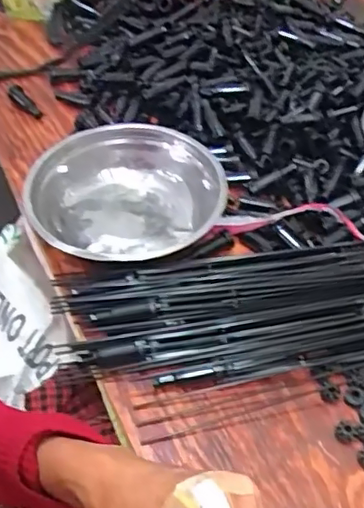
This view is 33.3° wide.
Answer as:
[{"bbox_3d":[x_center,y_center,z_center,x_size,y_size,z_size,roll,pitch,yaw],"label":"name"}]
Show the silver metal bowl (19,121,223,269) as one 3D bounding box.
[{"bbox_3d":[-0.061,-0.063,0.710,0.223,0.066,0.204,1,47,-2],"label":"silver metal bowl"}]

